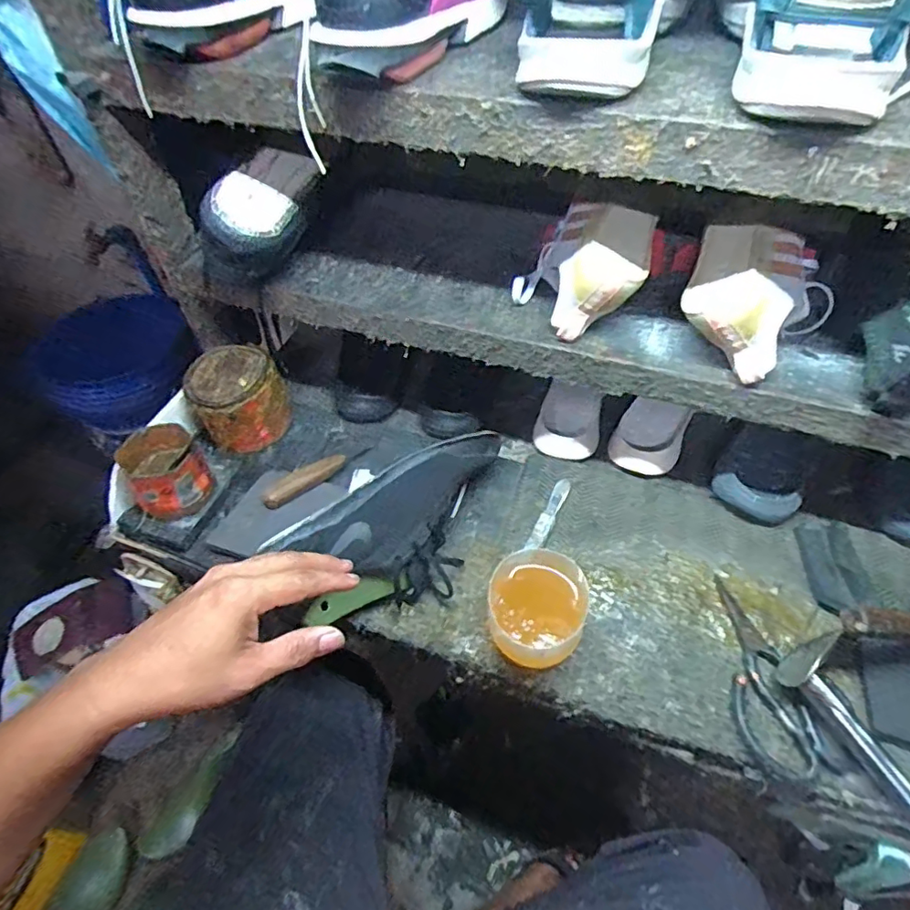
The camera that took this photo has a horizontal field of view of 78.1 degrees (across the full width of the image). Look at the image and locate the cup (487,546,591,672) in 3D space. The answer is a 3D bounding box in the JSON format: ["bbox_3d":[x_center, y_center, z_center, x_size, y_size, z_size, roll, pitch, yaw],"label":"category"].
[{"bbox_3d":[0.075,0.149,0.522,0.092,0.079,0.098,15,56,13],"label":"cup"}]

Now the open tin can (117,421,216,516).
[{"bbox_3d":[-0.326,0.022,0.645,0.078,0.086,0.085,-1,54,2],"label":"open tin can"}]

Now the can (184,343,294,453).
[{"bbox_3d":[-0.267,-0.068,0.710,0.108,0.106,0.103,-1,54,2],"label":"can"}]

